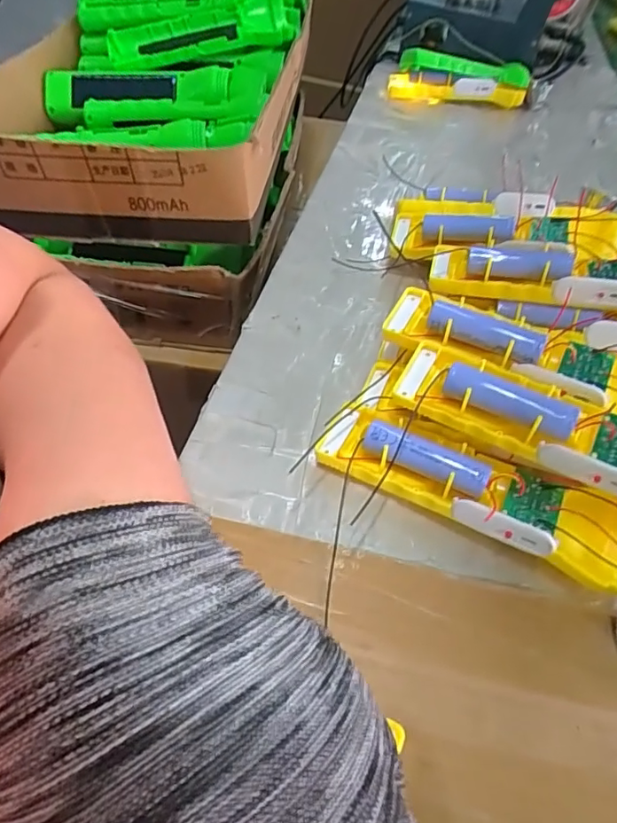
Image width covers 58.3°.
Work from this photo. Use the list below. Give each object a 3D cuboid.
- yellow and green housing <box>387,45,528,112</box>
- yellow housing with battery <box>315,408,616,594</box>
[{"bbox_3d":[0.184,-0.391,0.660,0.171,0.058,0.047,0,48,-4],"label":"yellow and green housing"},{"bbox_3d":[0.082,0.039,0.285,0.155,0.031,0.044,23,51,17],"label":"yellow housing with battery"}]

